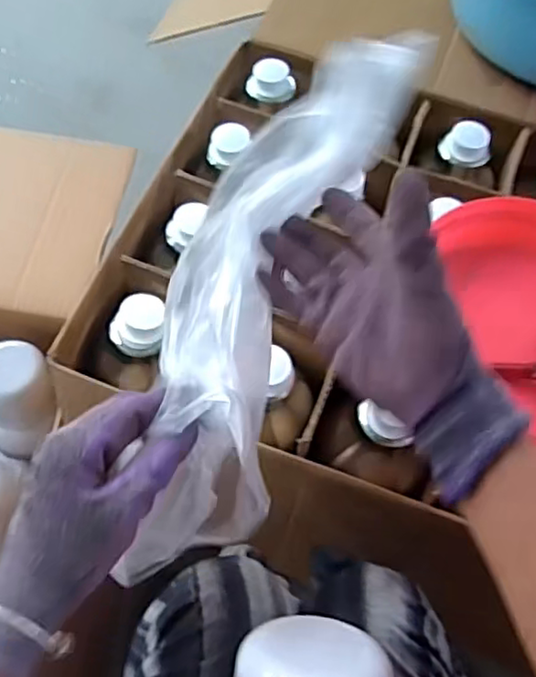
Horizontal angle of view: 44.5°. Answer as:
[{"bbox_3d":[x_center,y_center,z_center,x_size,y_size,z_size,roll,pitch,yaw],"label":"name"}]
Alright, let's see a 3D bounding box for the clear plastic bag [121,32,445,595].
[{"bbox_3d":[-0.006,-0.040,0.397,0.103,0.079,0.360,19,73,6],"label":"clear plastic bag"}]

